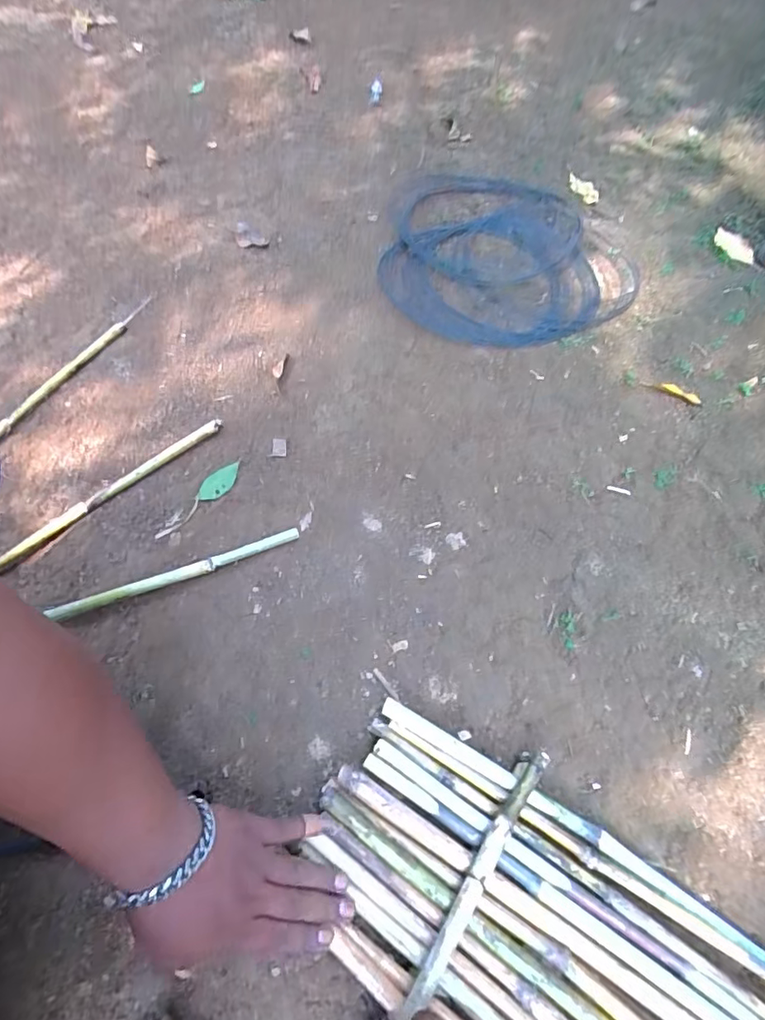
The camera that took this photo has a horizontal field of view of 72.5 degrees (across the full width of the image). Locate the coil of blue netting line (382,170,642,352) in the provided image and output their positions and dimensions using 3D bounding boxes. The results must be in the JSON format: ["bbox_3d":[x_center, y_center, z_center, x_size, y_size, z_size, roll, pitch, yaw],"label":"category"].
[{"bbox_3d":[0.192,-0.464,0.925,0.421,0.021,0.448,1,61,-2],"label":"coil of blue netting line"}]

